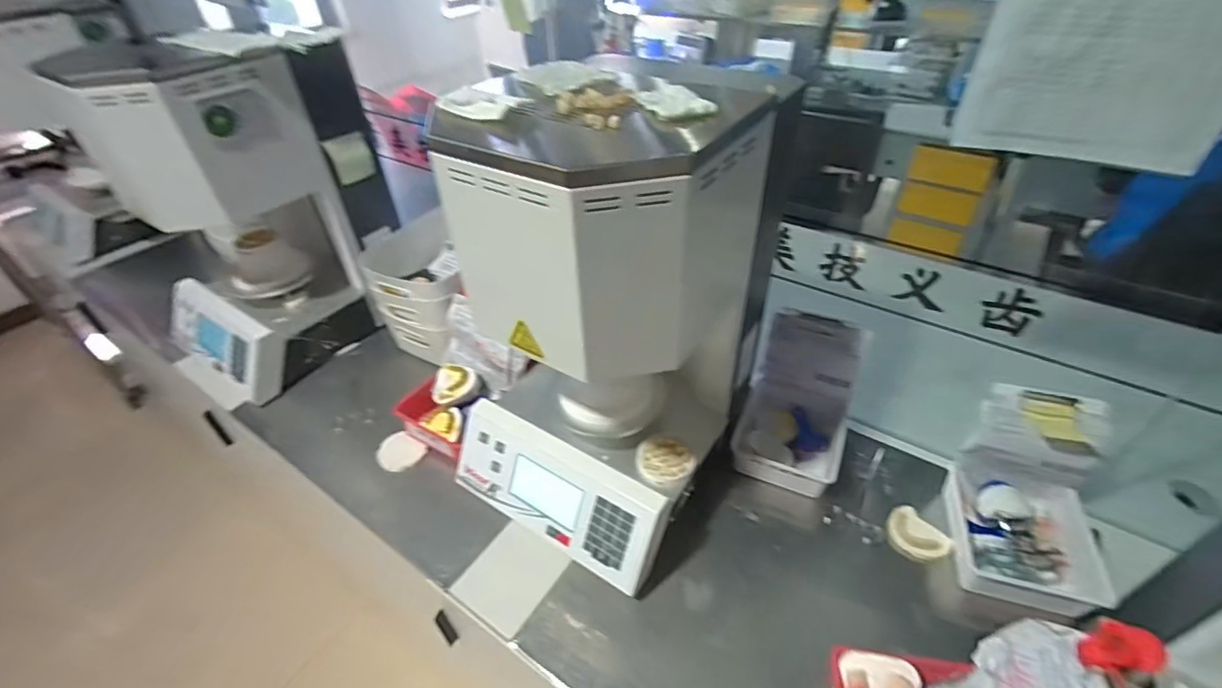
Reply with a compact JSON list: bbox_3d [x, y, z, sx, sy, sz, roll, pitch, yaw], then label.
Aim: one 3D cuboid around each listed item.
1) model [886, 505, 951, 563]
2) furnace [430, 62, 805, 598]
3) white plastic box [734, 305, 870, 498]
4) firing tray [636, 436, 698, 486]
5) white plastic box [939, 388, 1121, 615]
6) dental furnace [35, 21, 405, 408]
[{"bbox_3d":[0.436,0.274,0.767,0.065,0.020,0.080,-23,46,-24],"label":"model"},{"bbox_3d":[-0.024,-0.022,0.680,0.329,0.544,0.325,21,45,21],"label":"furnace"},{"bbox_3d":[0.295,0.097,0.837,0.160,0.189,0.203,19,45,20],"label":"white plastic box"},{"bbox_3d":[0.074,0.159,0.733,0.071,0.018,0.072,-20,45,-22],"label":"firing tray"},{"bbox_3d":[0.562,0.215,0.694,0.165,0.197,0.235,8,42,8],"label":"white plastic box"},{"bbox_3d":[-0.645,-0.243,0.972,0.291,0.539,0.375,19,45,20],"label":"dental furnace"}]

